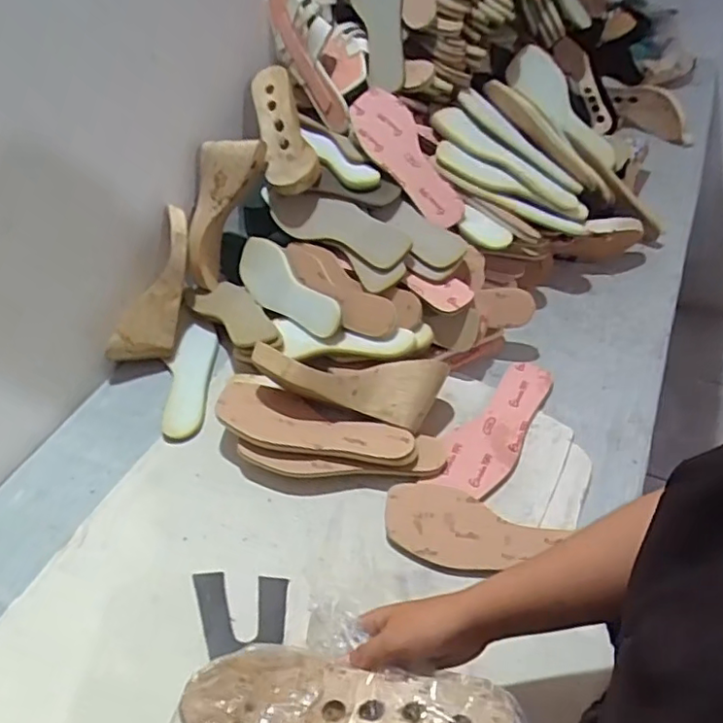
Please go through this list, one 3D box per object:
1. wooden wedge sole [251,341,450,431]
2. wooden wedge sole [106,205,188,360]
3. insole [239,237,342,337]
[{"bbox_3d":[-0.013,0.018,0.717,0.221,0.071,0.071,7,47,11],"label":"wooden wedge sole"},{"bbox_3d":[-0.275,-0.103,0.832,0.060,0.085,0.222,22,94,23],"label":"wooden wedge sole"},{"bbox_3d":[-0.105,-0.101,0.844,0.011,0.081,0.238,12,22,-50],"label":"insole"}]

